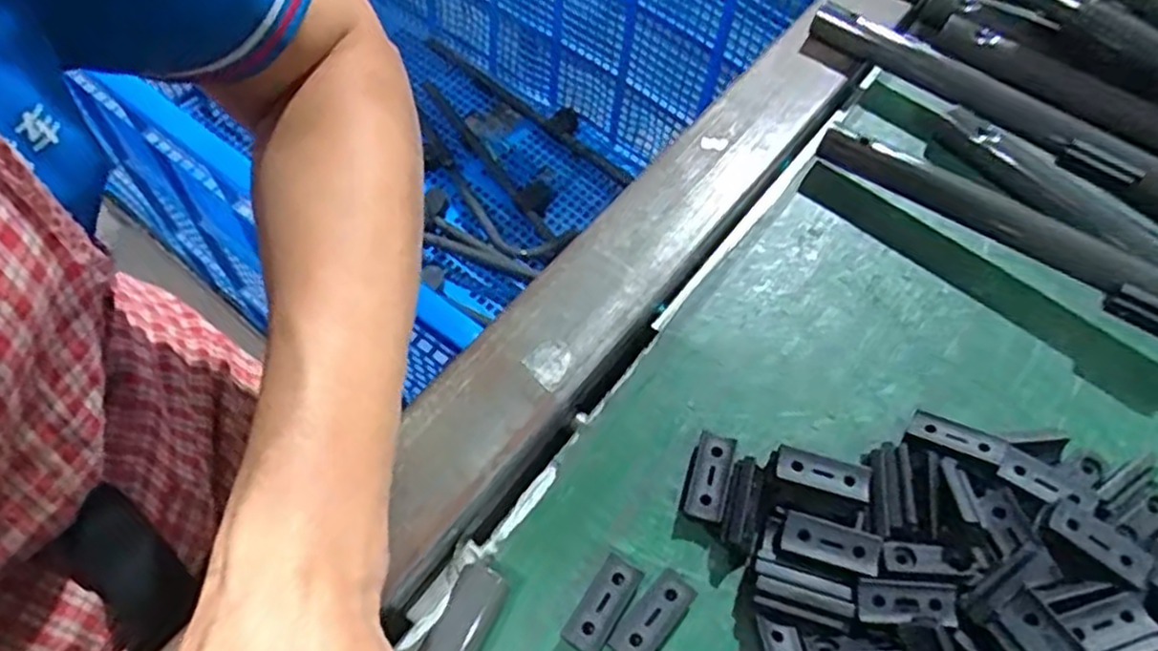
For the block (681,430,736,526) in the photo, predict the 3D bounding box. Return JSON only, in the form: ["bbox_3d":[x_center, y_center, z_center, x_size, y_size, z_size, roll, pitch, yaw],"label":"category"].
[{"bbox_3d":[0.050,0.060,0.292,0.015,0.008,0.034,17,61,6],"label":"block"}]

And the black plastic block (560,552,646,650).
[{"bbox_3d":[0.008,0.101,0.269,0.015,0.007,0.034,32,64,13],"label":"black plastic block"}]

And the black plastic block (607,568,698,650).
[{"bbox_3d":[0.026,0.104,0.266,0.015,0.009,0.034,39,65,17],"label":"black plastic block"}]

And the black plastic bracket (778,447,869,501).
[{"bbox_3d":[0.093,0.056,0.283,0.034,0.004,0.013,15,61,5],"label":"black plastic bracket"}]

